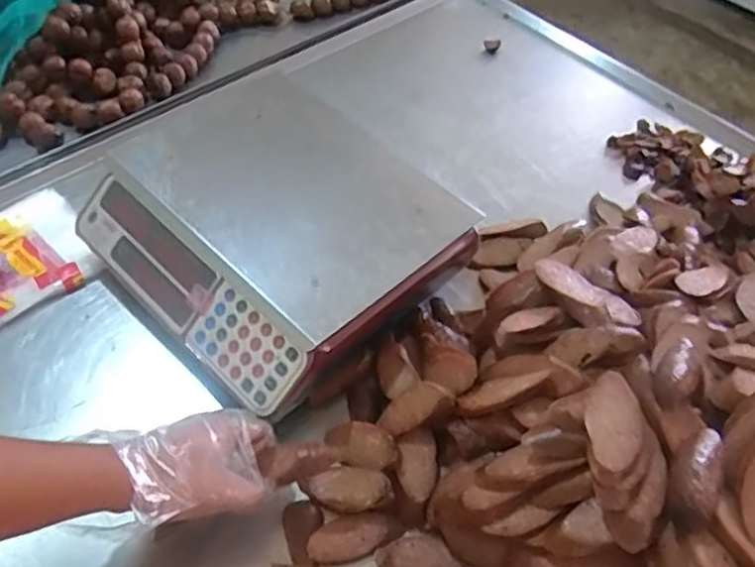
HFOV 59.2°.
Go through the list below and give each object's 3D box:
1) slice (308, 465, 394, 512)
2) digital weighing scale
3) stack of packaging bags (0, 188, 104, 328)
[{"bbox_3d":[-0.026,0.196,0.633,0.079,0.008,0.041,-1,58,17],"label":"slice"},{"bbox_3d":[-0.128,-0.066,0.759,0.312,0.106,0.361,-37,63,-27],"label":"digital weighing scale"},{"bbox_3d":[-0.439,-0.020,0.786,0.189,0.028,0.161,-32,61,-24],"label":"stack of packaging bags"}]

